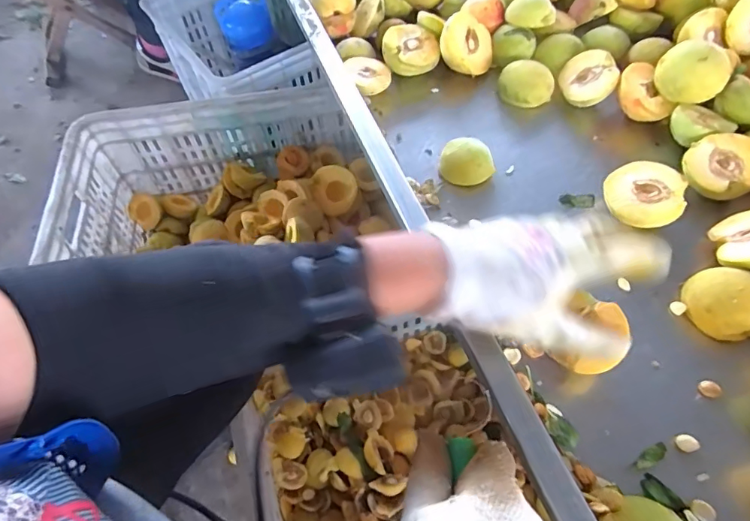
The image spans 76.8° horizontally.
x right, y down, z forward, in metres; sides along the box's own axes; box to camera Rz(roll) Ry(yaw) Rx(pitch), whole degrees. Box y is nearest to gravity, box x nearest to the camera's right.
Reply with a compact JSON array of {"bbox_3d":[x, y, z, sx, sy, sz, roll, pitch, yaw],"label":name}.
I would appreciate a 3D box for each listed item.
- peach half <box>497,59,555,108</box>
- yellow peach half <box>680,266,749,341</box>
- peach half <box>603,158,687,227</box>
[{"bbox_3d":[0.175,-0.205,0.548,0.060,0.024,0.055,14,57,9],"label":"peach half"},{"bbox_3d":[0.287,0.031,0.386,0.055,0.034,0.057,0,56,-1],"label":"yellow peach half"},{"bbox_3d":[0.248,-0.057,0.444,0.063,0.043,0.067,11,57,6],"label":"peach half"}]

